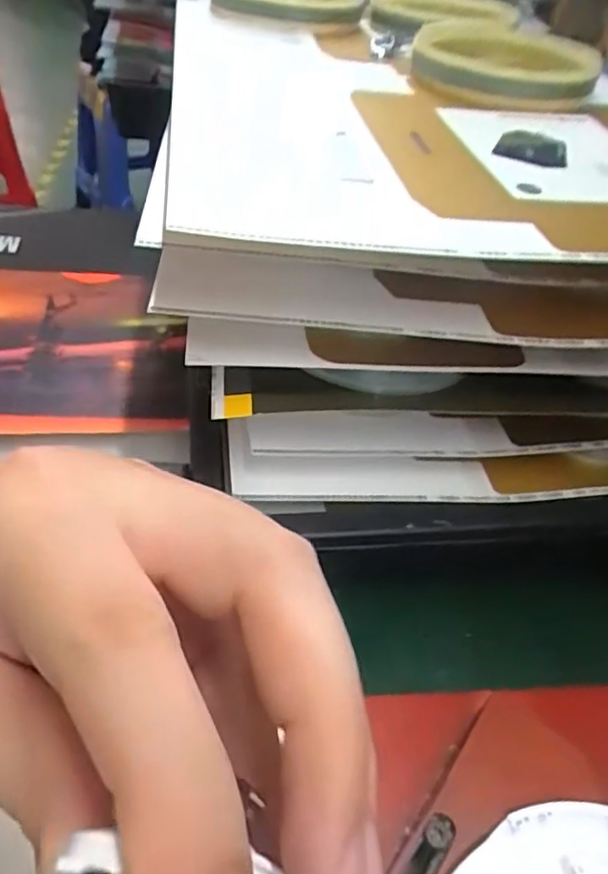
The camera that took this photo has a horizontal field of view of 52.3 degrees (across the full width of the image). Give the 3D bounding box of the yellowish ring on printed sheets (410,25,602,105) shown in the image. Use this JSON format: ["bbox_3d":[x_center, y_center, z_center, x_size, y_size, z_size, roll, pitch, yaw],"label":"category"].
[{"bbox_3d":[0.134,-0.254,0.414,0.118,0.023,0.136,12,42,7],"label":"yellowish ring on printed sheets"}]

